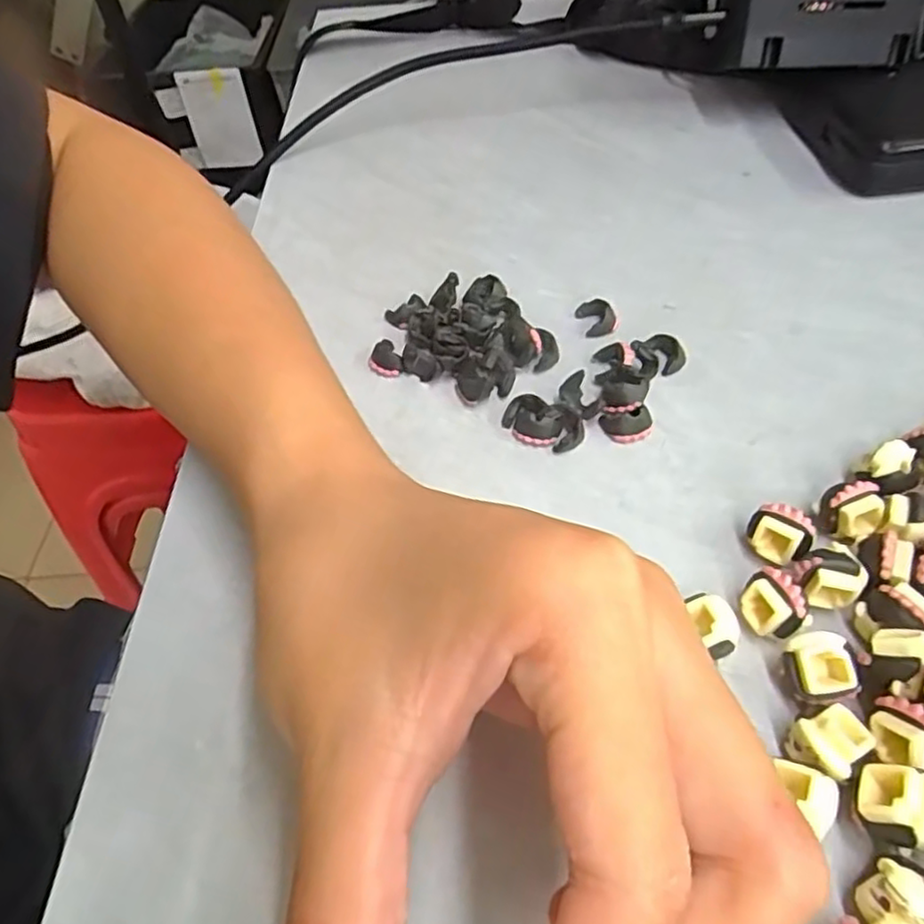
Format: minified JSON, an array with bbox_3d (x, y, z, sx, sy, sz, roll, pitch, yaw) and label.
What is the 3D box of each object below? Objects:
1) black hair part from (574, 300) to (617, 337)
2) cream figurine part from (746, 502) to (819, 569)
[{"bbox_3d":[0.051,-0.053,0.258,0.012,0.008,0.015,-12,50,-5],"label":"black hair part"},{"bbox_3d":[0.086,0.021,0.189,0.011,0.016,0.015,-34,55,-22],"label":"cream figurine part"}]

